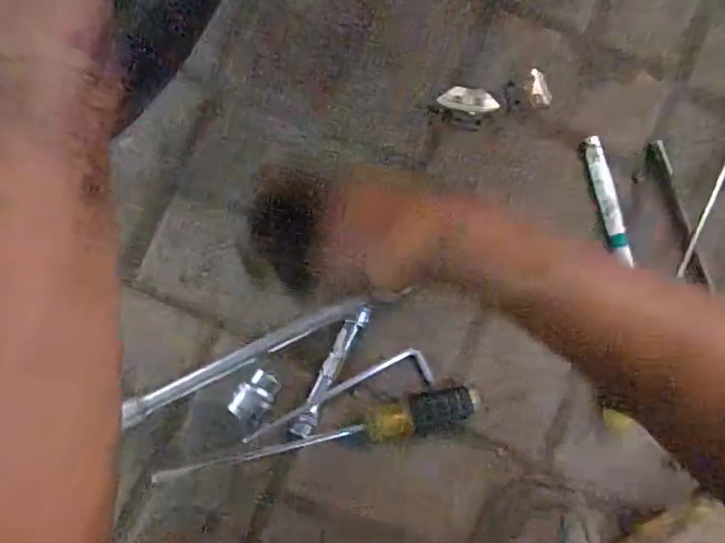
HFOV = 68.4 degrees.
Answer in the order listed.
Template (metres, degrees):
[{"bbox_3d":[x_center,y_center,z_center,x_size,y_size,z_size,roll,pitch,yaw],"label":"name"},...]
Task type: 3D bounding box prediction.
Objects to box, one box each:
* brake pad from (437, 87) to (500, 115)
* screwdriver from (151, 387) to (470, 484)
[{"bbox_3d":[0.108,-0.174,0.539,0.059,0.006,0.025,10,82,-2],"label":"brake pad"},{"bbox_3d":[-0.034,0.144,0.470,0.282,0.025,0.032,-10,83,-5],"label":"screwdriver"}]

